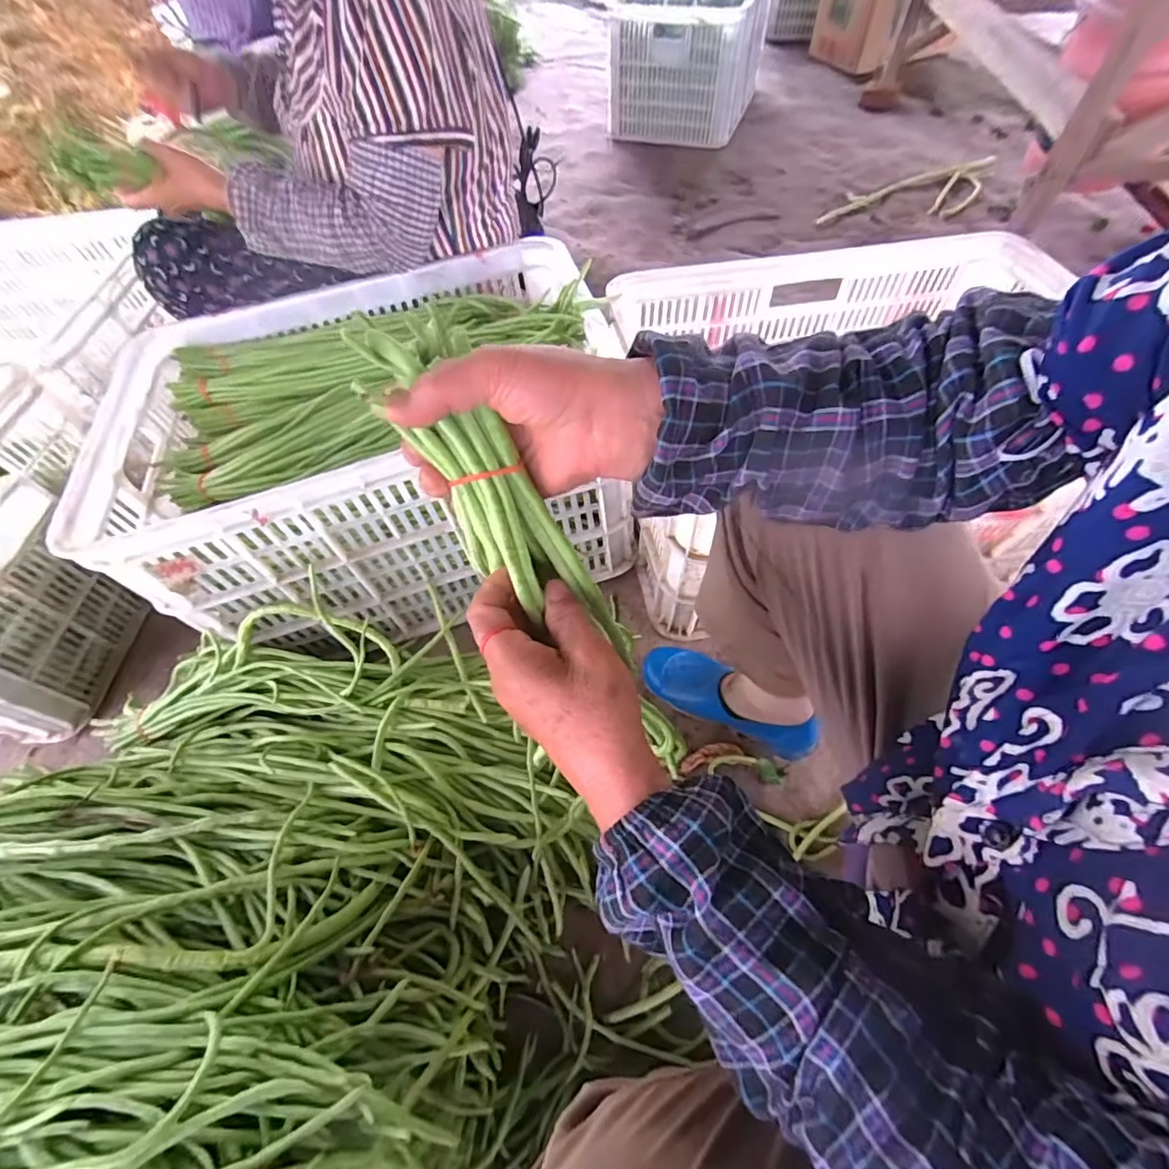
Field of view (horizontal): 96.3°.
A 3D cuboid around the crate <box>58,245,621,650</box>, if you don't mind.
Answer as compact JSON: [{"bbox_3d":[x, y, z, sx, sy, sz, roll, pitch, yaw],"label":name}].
[{"bbox_3d":[-0.265,-0.188,0.740,0.609,0.278,0.427,-19,59,-9],"label":"crate"}]

